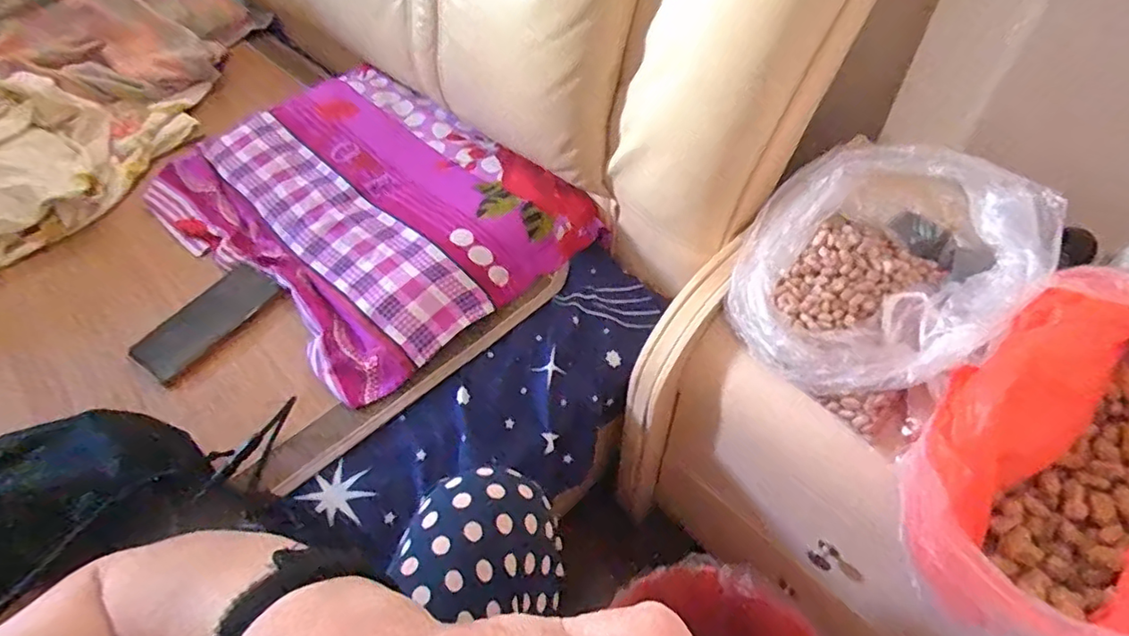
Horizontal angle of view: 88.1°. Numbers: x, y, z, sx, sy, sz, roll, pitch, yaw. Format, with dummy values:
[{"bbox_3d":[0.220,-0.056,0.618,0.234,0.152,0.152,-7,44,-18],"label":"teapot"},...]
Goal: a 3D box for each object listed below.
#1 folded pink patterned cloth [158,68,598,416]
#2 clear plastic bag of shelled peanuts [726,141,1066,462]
[{"bbox_3d":[-0.245,-0.144,0.731,0.456,0.077,0.354,34,59,26],"label":"folded pink patterned cloth"},{"bbox_3d":[0.250,-0.030,0.480,0.181,0.150,0.207,36,60,27],"label":"clear plastic bag of shelled peanuts"}]

